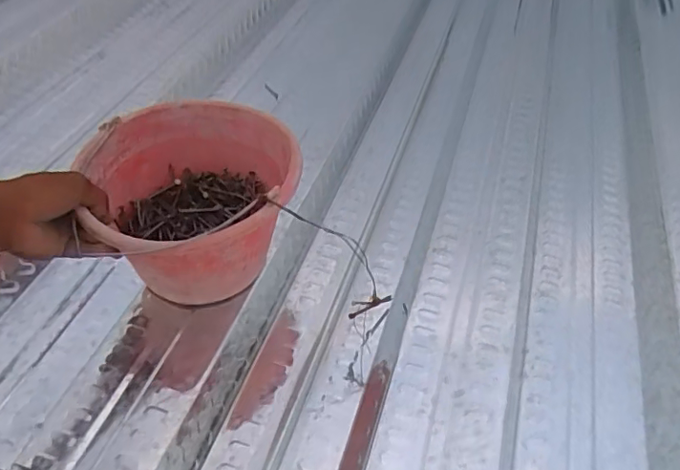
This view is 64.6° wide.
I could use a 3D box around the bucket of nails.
[{"bbox_3d":[-0.159,-0.025,0.641,0.224,0.166,0.224,-16,50,-17],"label":"bucket of nails"}]

